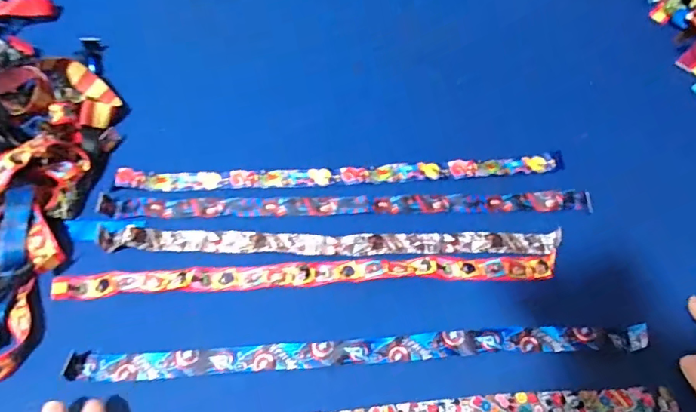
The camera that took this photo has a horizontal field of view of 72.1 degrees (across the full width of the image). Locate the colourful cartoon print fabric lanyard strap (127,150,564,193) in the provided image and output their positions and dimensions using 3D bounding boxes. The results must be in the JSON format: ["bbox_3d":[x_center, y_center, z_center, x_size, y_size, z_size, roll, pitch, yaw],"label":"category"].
[{"bbox_3d":[-0.004,-0.033,0.469,0.425,0.011,0.023,-3,61,-3],"label":"colourful cartoon print fabric lanyard strap"}]

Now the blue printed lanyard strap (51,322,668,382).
[{"bbox_3d":[0.011,0.116,0.384,0.450,0.009,0.021,-3,59,-2],"label":"blue printed lanyard strap"}]

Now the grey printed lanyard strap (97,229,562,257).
[{"bbox_3d":[-0.013,0.033,0.430,0.407,0.008,0.023,0,60,-1],"label":"grey printed lanyard strap"}]

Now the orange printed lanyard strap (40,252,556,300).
[{"bbox_3d":[-0.033,0.060,0.415,0.422,0.005,0.023,-2,61,-3],"label":"orange printed lanyard strap"}]

